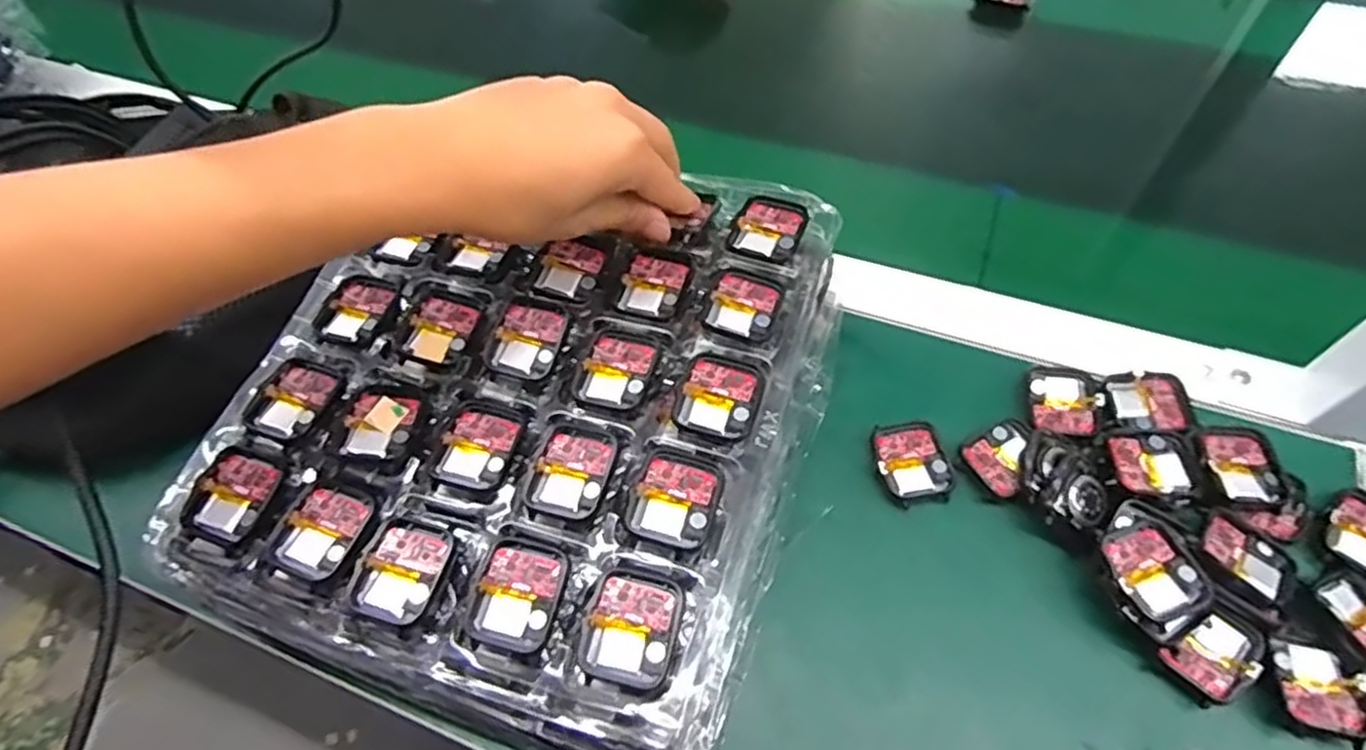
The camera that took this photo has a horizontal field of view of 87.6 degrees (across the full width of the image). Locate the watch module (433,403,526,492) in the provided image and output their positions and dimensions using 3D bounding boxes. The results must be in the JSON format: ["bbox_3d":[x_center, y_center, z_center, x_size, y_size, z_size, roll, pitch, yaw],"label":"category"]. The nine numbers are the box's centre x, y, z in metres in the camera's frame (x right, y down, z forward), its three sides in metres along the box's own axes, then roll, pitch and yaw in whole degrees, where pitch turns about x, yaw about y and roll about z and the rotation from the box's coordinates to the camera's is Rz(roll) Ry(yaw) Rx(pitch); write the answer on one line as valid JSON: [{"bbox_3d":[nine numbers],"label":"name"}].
[{"bbox_3d":[-0.094,0.033,0.334,0.036,0.004,0.042,13,61,11],"label":"watch module"}]

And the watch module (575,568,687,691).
[{"bbox_3d":[-0.019,0.102,0.287,0.036,0.008,0.043,12,61,11],"label":"watch module"}]

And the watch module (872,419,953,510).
[{"bbox_3d":[0.124,0.046,0.384,0.036,0.004,0.047,-13,59,-4],"label":"watch module"}]

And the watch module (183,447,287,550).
[{"bbox_3d":[-0.203,0.056,0.324,0.039,0.007,0.042,16,61,13],"label":"watch module"}]

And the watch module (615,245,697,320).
[{"bbox_3d":[-0.015,-0.048,0.375,0.036,0.008,0.040,16,61,13],"label":"watch module"}]

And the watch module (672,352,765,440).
[{"bbox_3d":[0.018,0.009,0.337,0.037,0.004,0.042,13,61,12],"label":"watch module"}]

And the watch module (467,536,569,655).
[{"bbox_3d":[-0.068,0.091,0.296,0.035,0.008,0.042,12,60,11],"label":"watch module"}]

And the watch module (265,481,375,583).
[{"bbox_3d":[-0.160,0.069,0.315,0.033,0.005,0.043,21,62,15],"label":"watch module"}]

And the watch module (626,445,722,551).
[{"bbox_3d":[-0.003,0.054,0.314,0.035,0.005,0.042,15,61,12],"label":"watch module"}]

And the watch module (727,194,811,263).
[{"bbox_3d":[0.048,-0.081,0.394,0.037,0.004,0.042,22,63,16],"label":"watch module"}]

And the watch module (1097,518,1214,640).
[{"bbox_3d":[0.218,0.094,0.332,0.042,0.011,0.046,-29,61,-13],"label":"watch module"}]

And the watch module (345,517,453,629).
[{"bbox_3d":[-0.119,0.084,0.305,0.036,0.006,0.043,15,61,13],"label":"watch module"}]

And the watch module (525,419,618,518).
[{"bbox_3d":[-0.049,0.042,0.324,0.035,0.007,0.043,11,60,10],"label":"watch module"}]

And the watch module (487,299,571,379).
[{"bbox_3d":[-0.077,-0.019,0.359,0.035,0.009,0.038,14,61,12],"label":"watch module"}]

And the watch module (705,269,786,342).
[{"bbox_3d":[0.031,-0.036,0.364,0.035,0.004,0.039,18,62,14],"label":"watch module"}]

